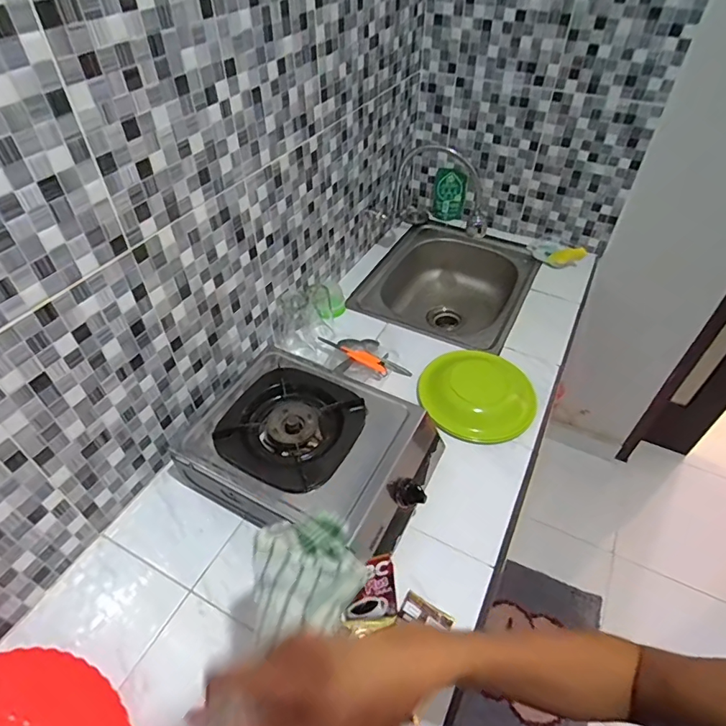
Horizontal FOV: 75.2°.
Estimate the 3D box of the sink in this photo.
[{"bbox_3d":[0.234,-0.188,1.331,0.395,0.171,0.485,21,50,19],"label":"sink"}]

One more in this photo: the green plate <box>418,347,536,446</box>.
[{"bbox_3d":[0.237,0.065,0.955,0.241,0.027,0.196,-17,73,-25],"label":"green plate"}]

